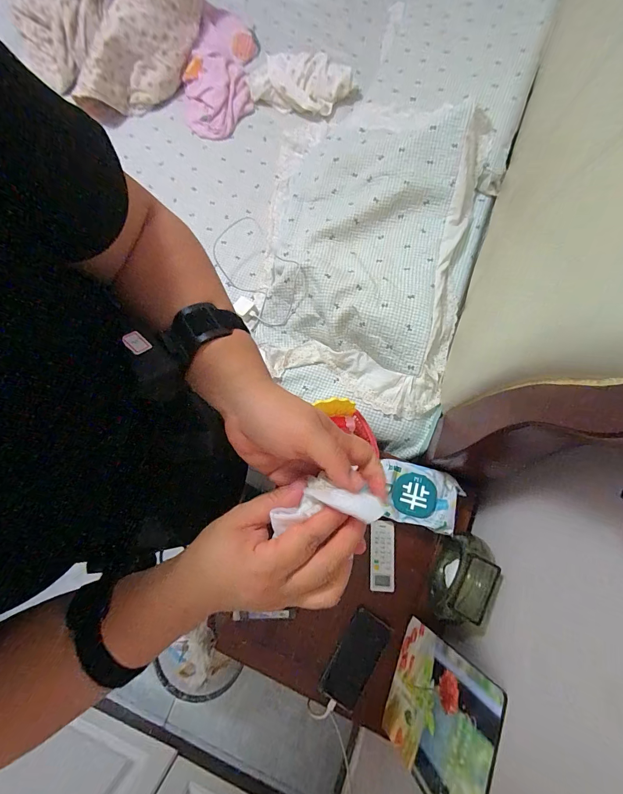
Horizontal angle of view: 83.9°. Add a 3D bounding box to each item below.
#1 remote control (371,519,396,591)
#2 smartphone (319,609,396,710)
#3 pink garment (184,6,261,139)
[{"bbox_3d":[0.150,0.333,0.726,0.053,0.023,0.135,2,74,2],"label":"remote control"},{"bbox_3d":[0.088,0.524,0.695,0.076,0.011,0.170,32,77,10],"label":"smartphone"},{"bbox_3d":[-0.310,-1.103,1.171,0.220,0.090,0.524,0,74,1],"label":"pink garment"}]

